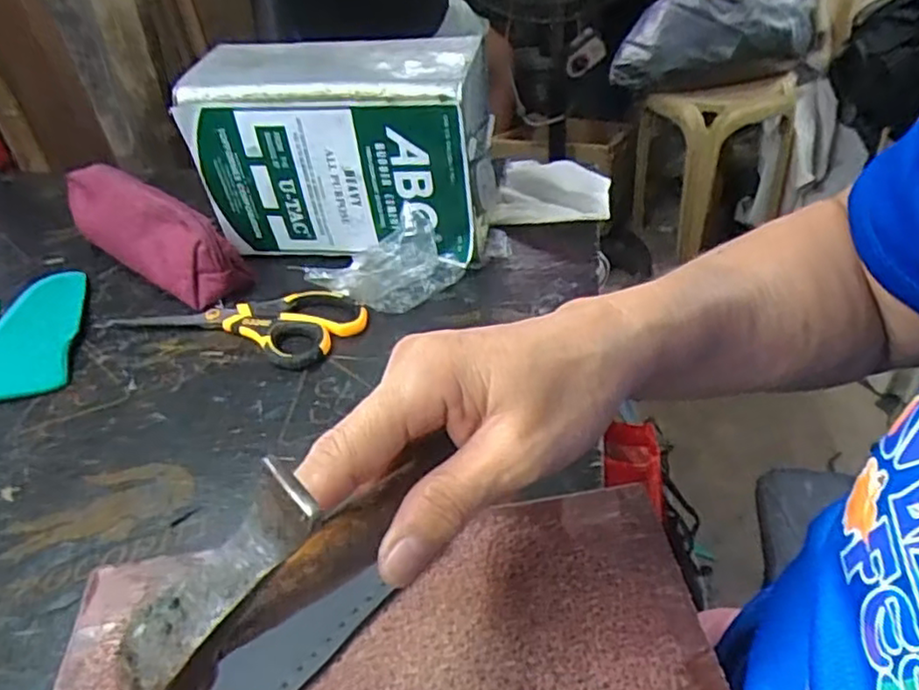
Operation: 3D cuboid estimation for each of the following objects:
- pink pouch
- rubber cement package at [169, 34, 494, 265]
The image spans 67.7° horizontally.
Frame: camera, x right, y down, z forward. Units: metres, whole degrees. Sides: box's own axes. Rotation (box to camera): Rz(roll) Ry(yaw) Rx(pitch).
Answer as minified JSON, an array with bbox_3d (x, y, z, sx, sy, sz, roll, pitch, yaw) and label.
[{"bbox_3d":[-0.284,-0.109,0.627,0.237,0.075,0.066,24,49,32],"label":"pink pouch"},{"bbox_3d":[-0.093,-0.163,0.595,0.238,0.167,0.106,5,41,15],"label":"rubber cement package"}]

